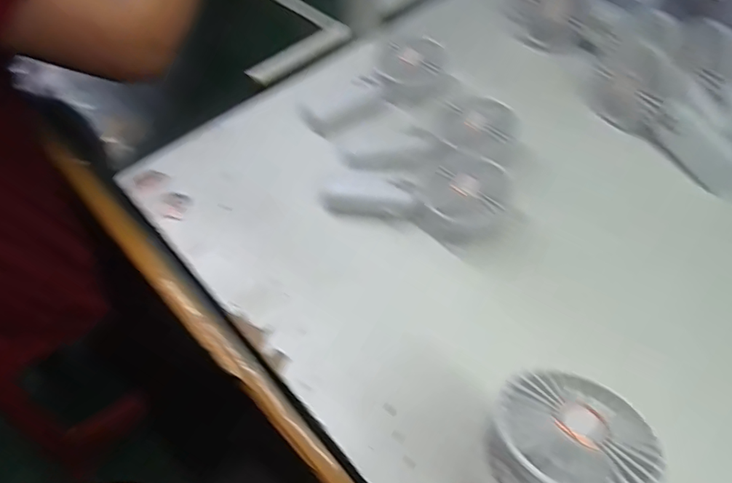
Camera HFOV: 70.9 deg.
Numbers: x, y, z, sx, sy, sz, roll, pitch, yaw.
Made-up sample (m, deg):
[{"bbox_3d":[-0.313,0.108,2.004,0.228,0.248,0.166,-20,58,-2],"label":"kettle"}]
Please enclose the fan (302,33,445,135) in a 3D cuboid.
[{"bbox_3d":[0.012,-0.192,0.619,0.100,0.035,0.189,37,63,26],"label":"fan"}]

